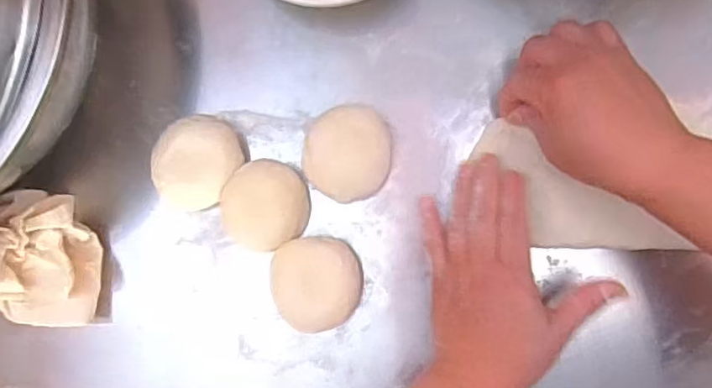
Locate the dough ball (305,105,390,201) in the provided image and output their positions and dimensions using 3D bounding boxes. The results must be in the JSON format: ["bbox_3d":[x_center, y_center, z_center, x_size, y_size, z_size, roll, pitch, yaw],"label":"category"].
[{"bbox_3d":[-0.006,-0.029,0.426,0.060,0.023,0.066,0,90,4],"label":"dough ball"}]

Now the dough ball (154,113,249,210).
[{"bbox_3d":[-0.119,-0.023,0.440,0.058,0.031,0.071,31,92,4],"label":"dough ball"}]

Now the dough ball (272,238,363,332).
[{"bbox_3d":[-0.028,0.065,0.425,0.061,0.035,0.066,0,90,4],"label":"dough ball"}]

